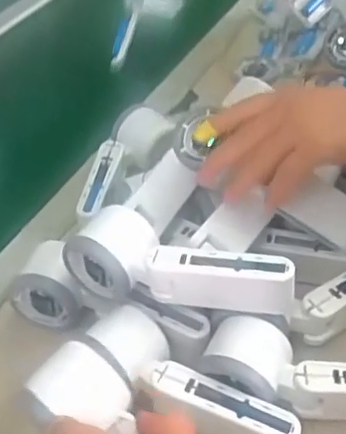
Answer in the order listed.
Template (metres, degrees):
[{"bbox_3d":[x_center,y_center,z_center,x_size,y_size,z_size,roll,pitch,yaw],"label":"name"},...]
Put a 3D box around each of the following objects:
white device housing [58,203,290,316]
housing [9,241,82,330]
[{"bbox_3d":[0.004,0.036,0.455,0.167,0.066,0.054,7,43,12],"label":"white device housing"},{"bbox_3d":[-0.099,0.055,0.511,0.058,0.055,0.049,6,43,11],"label":"housing"}]

